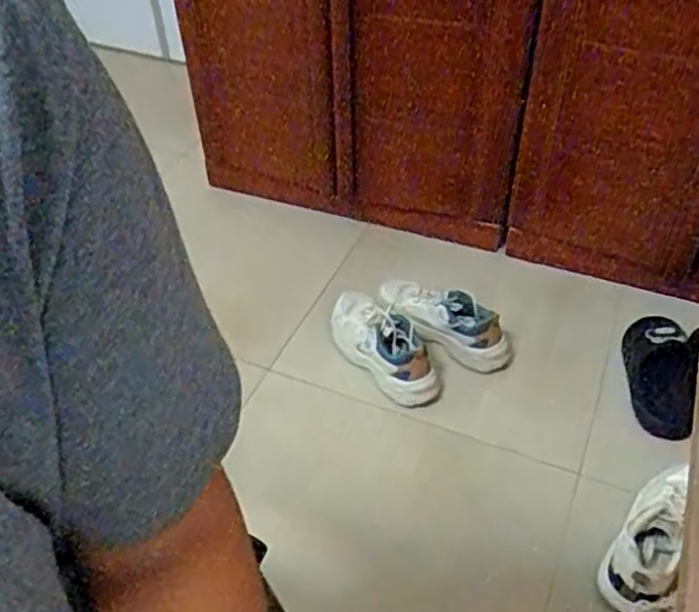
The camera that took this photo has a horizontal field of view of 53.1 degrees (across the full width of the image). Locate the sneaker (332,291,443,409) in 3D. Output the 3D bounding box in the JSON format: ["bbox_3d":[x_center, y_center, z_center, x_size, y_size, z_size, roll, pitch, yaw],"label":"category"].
[{"bbox_3d":[0.069,0.082,1.331,0.111,0.127,0.252,-30,50,-26],"label":"sneaker"}]

